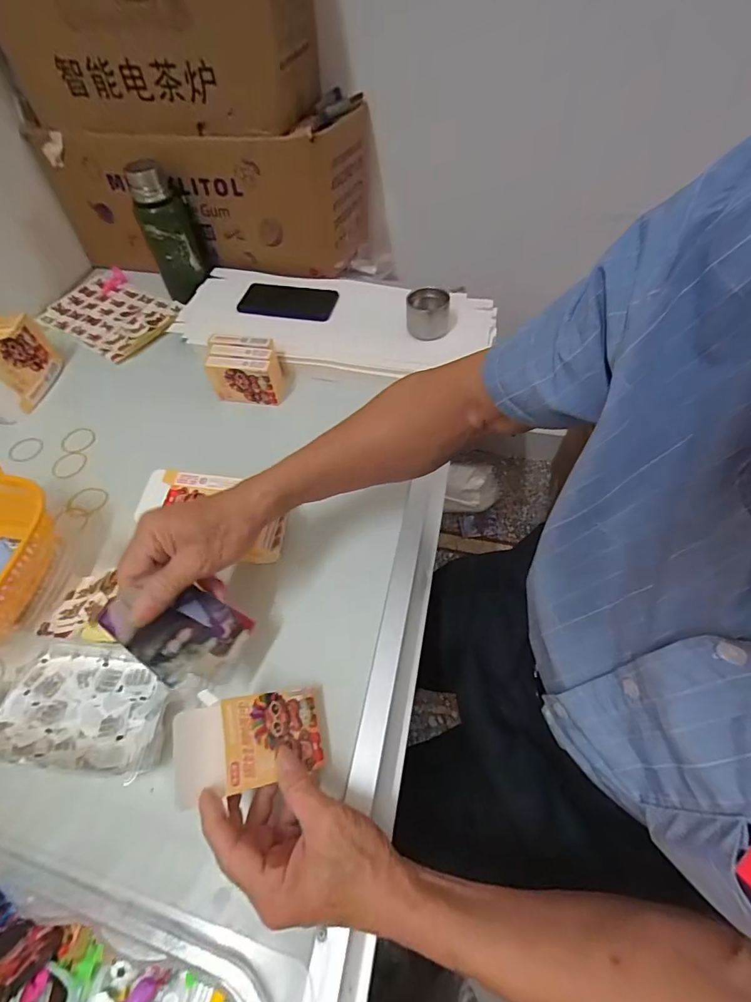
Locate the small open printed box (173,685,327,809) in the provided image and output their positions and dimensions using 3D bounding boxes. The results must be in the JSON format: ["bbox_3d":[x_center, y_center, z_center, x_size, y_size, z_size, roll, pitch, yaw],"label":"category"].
[{"bbox_3d":[-0.093,0.189,0.366,0.129,0.029,0.068,4,47,-38],"label":"small open printed box"}]

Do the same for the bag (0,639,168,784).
[{"bbox_3d":[-0.277,0.185,0.416,0.184,0.044,0.106,5,56,6],"label":"bag"}]

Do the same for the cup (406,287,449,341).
[{"bbox_3d":[0.078,-0.282,0.677,0.061,0.055,0.064,-1,56,2],"label":"cup"}]

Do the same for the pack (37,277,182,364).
[{"bbox_3d":[-0.480,-0.339,0.818,0.275,0.013,0.161,27,60,23],"label":"pack"}]

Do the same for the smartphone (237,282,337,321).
[{"bbox_3d":[-0.144,-0.336,0.754,0.161,0.014,0.083,12,58,11],"label":"smartphone"}]

